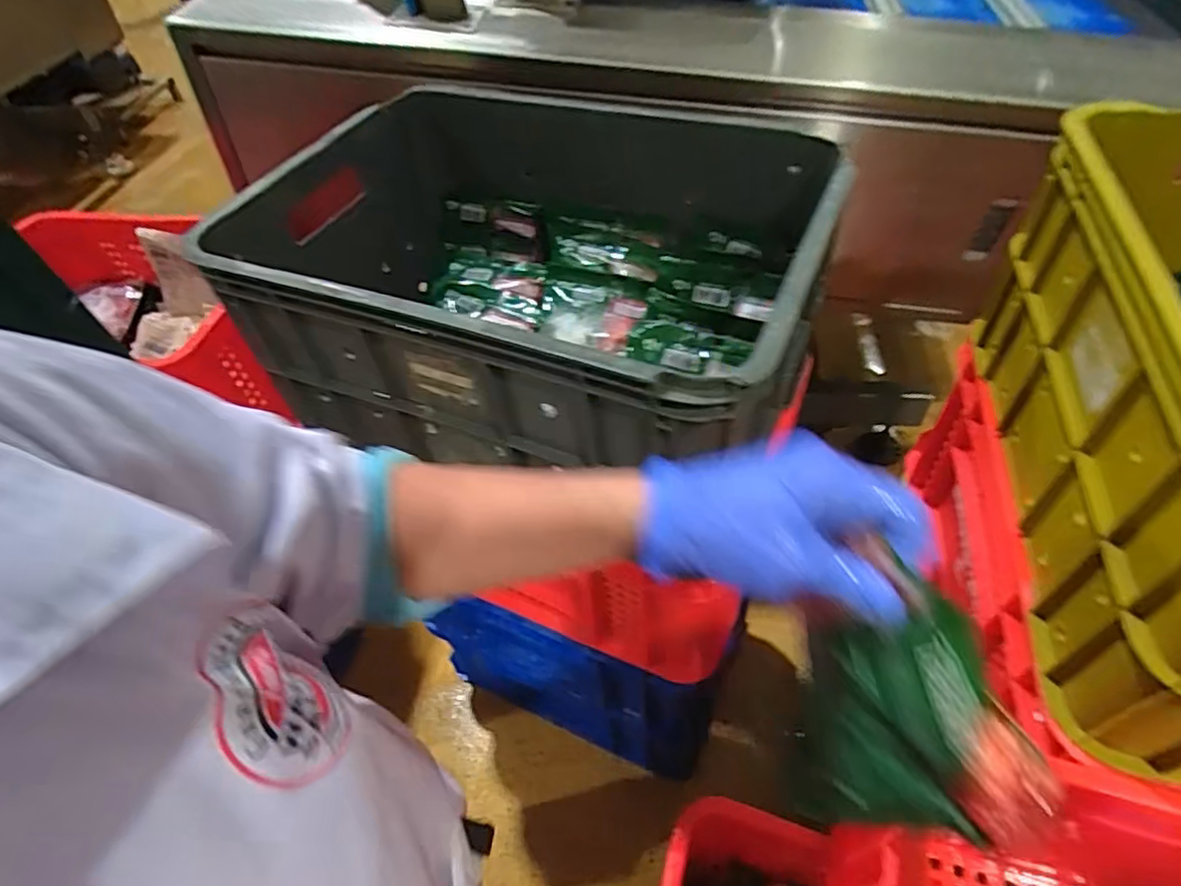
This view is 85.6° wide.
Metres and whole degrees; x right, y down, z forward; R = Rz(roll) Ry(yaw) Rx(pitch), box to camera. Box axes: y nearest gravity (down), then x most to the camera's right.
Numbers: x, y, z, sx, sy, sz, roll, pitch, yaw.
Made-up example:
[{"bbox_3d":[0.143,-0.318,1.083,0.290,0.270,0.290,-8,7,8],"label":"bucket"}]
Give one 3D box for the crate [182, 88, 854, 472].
[{"bbox_3d":[-0.059,-0.161,0.652,0.544,0.226,0.369,17,54,20],"label":"crate"}]

